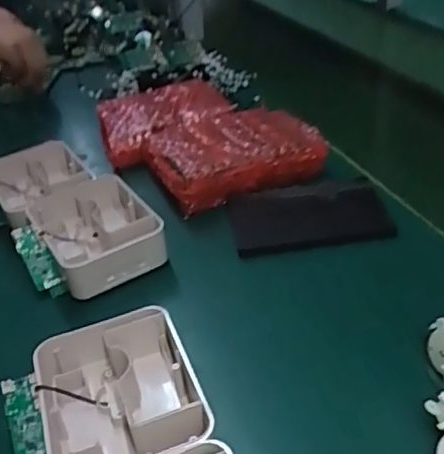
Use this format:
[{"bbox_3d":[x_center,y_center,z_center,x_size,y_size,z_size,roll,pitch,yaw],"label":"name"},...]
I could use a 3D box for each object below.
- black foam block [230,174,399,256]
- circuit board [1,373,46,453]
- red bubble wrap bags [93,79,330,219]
[{"bbox_3d":[0.084,-0.014,0.571,0.146,0.017,0.093,-6,34,-3],"label":"black foam block"},{"bbox_3d":[-0.126,0.131,0.374,0.021,0.012,0.069,-16,63,-14],"label":"circuit board"},{"bbox_3d":[-0.027,-0.116,0.711,0.218,0.044,0.260,-15,35,-15],"label":"red bubble wrap bags"}]

